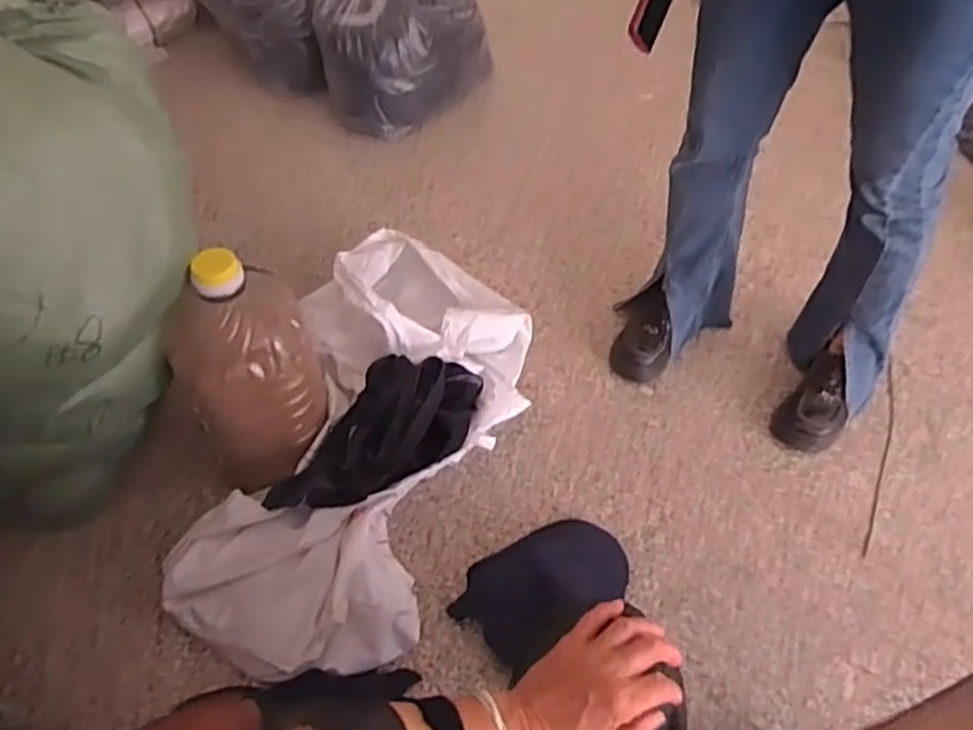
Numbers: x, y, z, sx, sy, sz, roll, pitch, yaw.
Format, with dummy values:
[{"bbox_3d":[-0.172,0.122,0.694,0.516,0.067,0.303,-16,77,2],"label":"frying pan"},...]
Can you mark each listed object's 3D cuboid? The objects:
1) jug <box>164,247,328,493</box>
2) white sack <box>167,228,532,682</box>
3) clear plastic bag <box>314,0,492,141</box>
[{"bbox_3d":[-0.348,-0.007,1.041,0.191,0.369,0.197,-19,55,-13],"label":"jug"},{"bbox_3d":[-0.181,0.092,1.146,0.405,0.186,0.768,14,55,11],"label":"white sack"},{"bbox_3d":[-0.184,-0.742,1.634,0.388,0.327,0.266,-6,53,-4],"label":"clear plastic bag"}]

